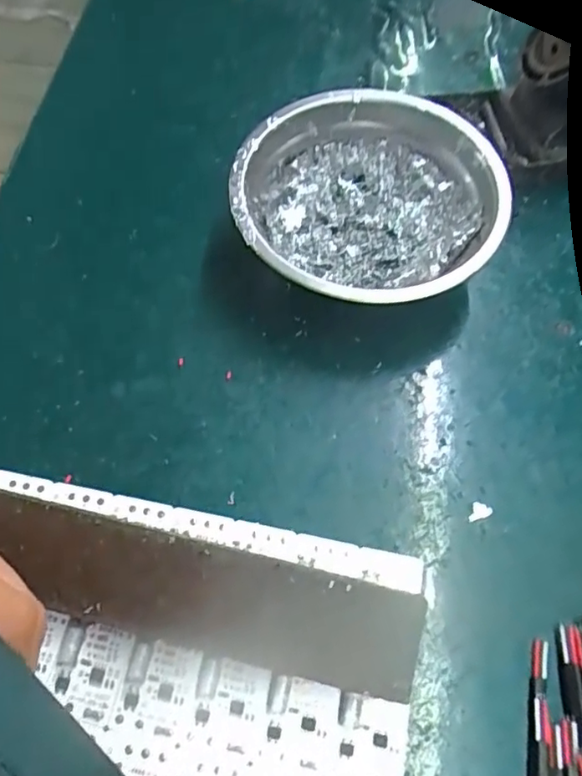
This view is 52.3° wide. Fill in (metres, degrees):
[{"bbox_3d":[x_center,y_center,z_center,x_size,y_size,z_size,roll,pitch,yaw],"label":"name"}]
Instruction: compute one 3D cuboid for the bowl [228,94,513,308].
[{"bbox_3d":[0.037,-0.088,0.294,0.123,0.044,0.123,1,61,-1],"label":"bowl"}]

